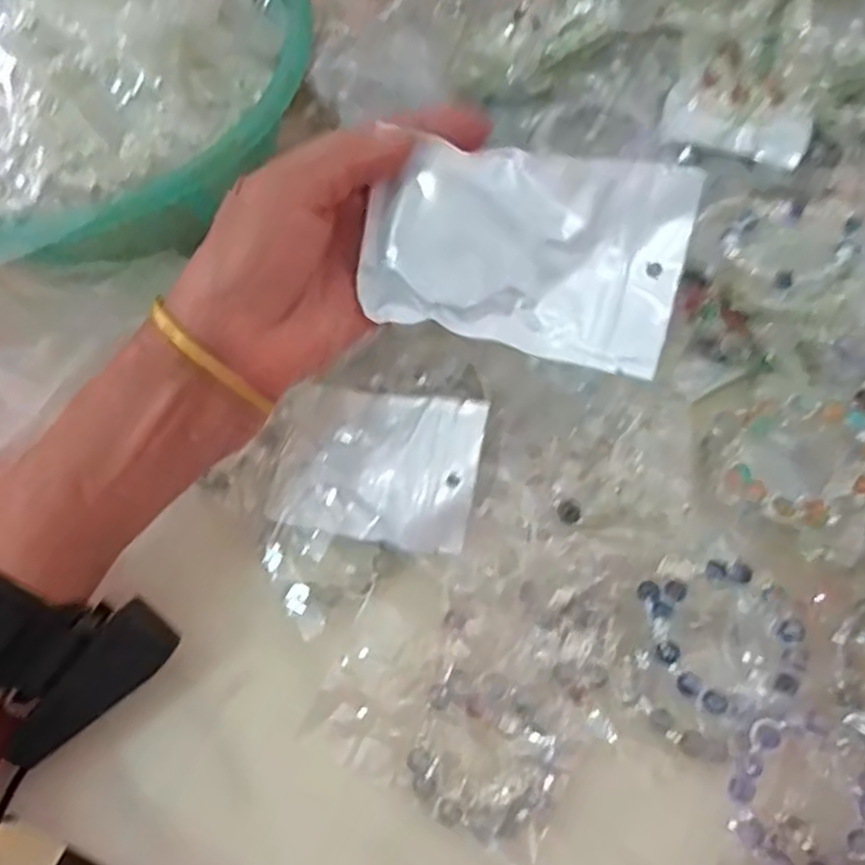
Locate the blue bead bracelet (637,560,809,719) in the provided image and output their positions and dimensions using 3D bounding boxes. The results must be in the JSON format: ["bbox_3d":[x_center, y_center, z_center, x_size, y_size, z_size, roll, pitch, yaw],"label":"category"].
[{"bbox_3d":[0.122,0.084,0.311,0.059,0.007,0.060,0,64,0],"label":"blue bead bracelet"}]

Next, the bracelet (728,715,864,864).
[{"bbox_3d":[0.146,0.141,0.287,0.058,0.013,0.055,0,64,0],"label":"bracelet"}]

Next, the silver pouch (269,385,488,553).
[{"bbox_3d":[-0.024,0.014,0.328,0.089,0.013,0.064,9,84,17],"label":"silver pouch"}]

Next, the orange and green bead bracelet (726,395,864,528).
[{"bbox_3d":[0.165,0.009,0.326,0.054,0.011,0.060,27,67,13],"label":"orange and green bead bracelet"}]

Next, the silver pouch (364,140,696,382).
[{"bbox_3d":[0.034,-0.070,0.287,0.118,0.010,0.074,13,105,9],"label":"silver pouch"}]

